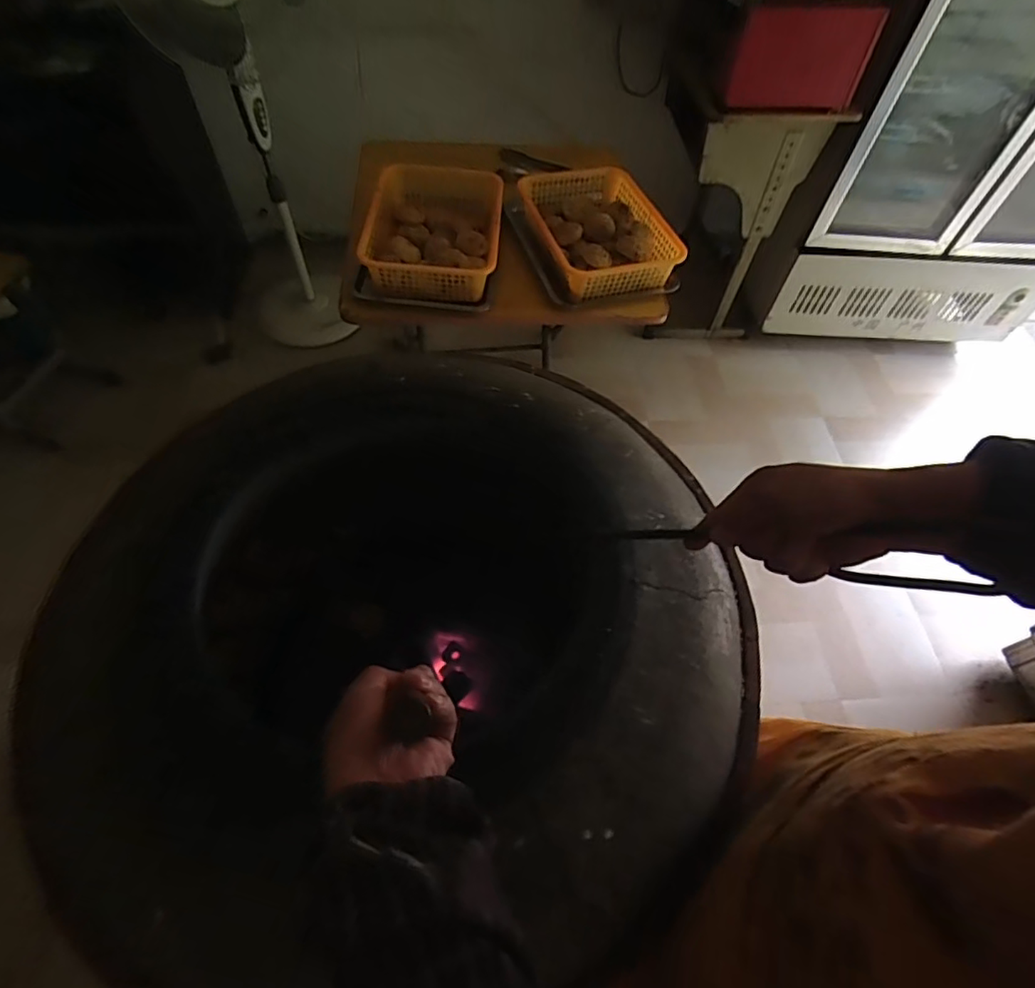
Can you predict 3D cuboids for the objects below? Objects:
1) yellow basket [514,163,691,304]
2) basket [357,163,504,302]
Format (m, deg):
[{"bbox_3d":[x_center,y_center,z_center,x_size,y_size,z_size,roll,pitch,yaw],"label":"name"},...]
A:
[{"bbox_3d":[0.174,-0.581,1.239,0.274,0.082,0.395,-13,58,-11],"label":"yellow basket"},{"bbox_3d":[-0.174,-0.569,1.200,0.271,0.086,0.376,3,56,-1],"label":"basket"}]

